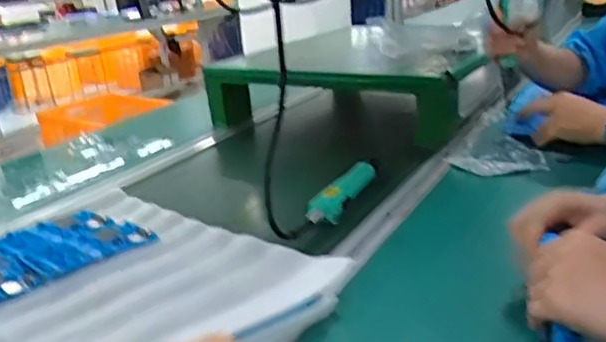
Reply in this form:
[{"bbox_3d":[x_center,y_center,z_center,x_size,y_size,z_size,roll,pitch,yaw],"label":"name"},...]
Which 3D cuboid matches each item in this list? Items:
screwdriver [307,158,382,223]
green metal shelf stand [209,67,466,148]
[{"bbox_3d":[0.063,0.024,0.830,0.043,0.033,0.225,7,22,26],"label":"screwdriver"},{"bbox_3d":[0.031,-0.130,1.107,0.499,0.125,0.079,10,23,31],"label":"green metal shelf stand"}]

